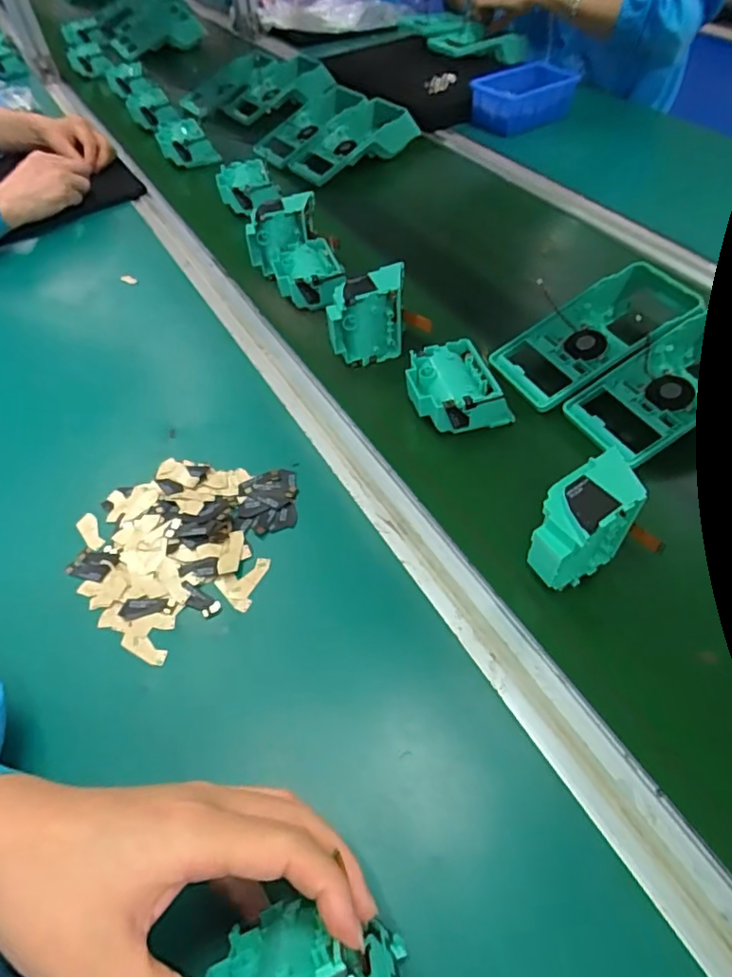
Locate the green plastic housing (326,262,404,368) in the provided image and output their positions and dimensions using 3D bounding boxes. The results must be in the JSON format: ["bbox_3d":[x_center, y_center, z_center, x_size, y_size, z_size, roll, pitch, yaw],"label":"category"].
[{"bbox_3d":[0.000,-0.159,0.522,0.067,0.077,0.054,-1,51,3],"label":"green plastic housing"}]

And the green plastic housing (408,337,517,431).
[{"bbox_3d":[0.073,-0.081,0.479,0.072,0.045,0.073,-19,53,-4],"label":"green plastic housing"}]

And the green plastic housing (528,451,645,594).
[{"bbox_3d":[0.139,0.029,0.368,0.076,0.079,0.040,-37,56,-17],"label":"green plastic housing"}]

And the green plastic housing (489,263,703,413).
[{"bbox_3d":[0.218,-0.144,0.513,0.203,0.052,0.090,-23,53,-15],"label":"green plastic housing"}]

